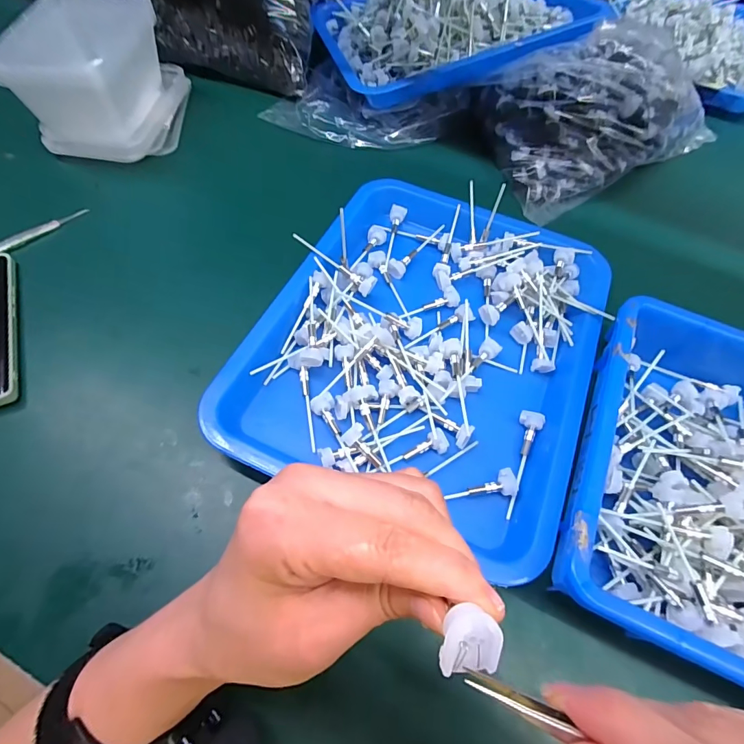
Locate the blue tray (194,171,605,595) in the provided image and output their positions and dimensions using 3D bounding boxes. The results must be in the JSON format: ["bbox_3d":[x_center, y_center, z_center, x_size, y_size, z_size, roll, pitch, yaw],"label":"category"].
[{"bbox_3d":[0.051,-0.035,0.359,0.258,0.033,0.314,24,62,9],"label":"blue tray"}]

